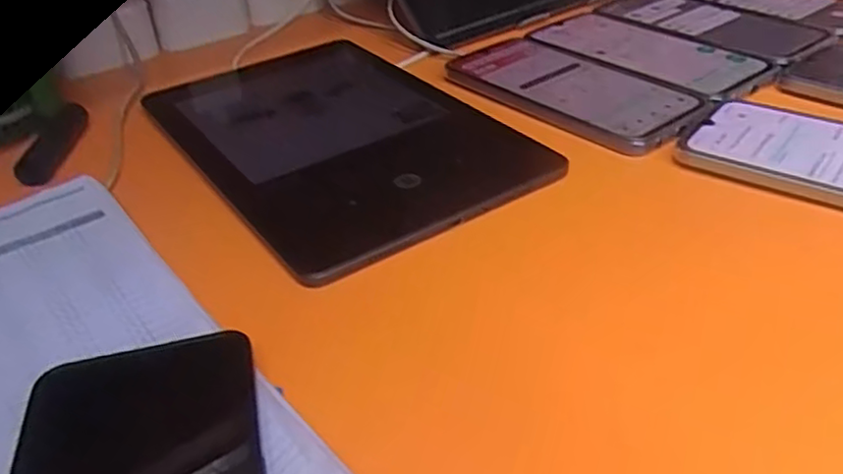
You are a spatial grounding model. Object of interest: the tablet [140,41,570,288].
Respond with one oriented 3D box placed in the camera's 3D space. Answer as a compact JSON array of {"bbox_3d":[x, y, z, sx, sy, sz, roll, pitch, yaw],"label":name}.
[{"bbox_3d":[-0.054,-0.067,0.414,0.163,0.011,0.239,-25,40,-27],"label":"tablet"}]

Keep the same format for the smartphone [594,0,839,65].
[{"bbox_3d":[0.224,-0.167,0.538,0.091,0.004,0.169,-28,41,-31],"label":"smartphone"}]

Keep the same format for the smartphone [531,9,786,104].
[{"bbox_3d":[0.160,-0.135,0.495,0.086,0.004,0.170,-27,41,-30],"label":"smartphone"}]

